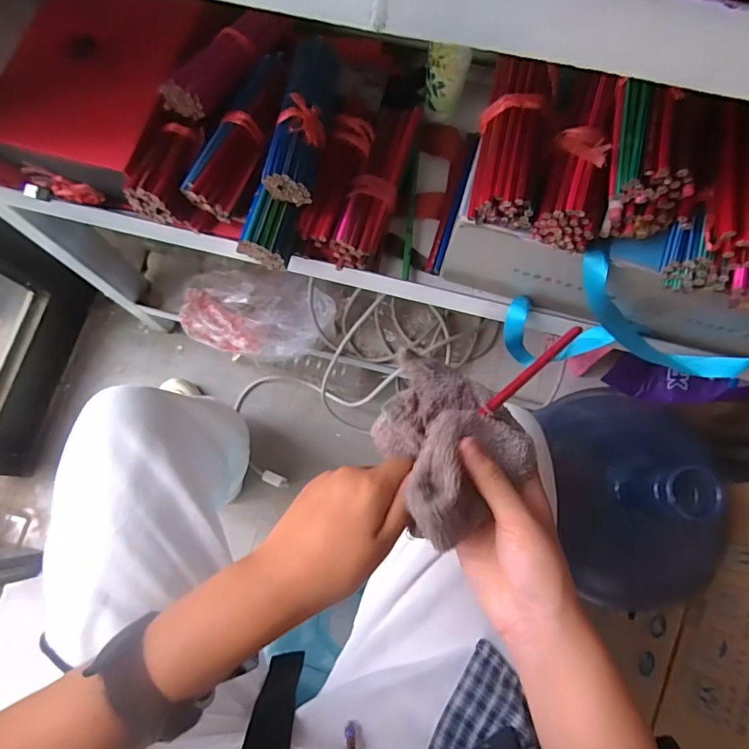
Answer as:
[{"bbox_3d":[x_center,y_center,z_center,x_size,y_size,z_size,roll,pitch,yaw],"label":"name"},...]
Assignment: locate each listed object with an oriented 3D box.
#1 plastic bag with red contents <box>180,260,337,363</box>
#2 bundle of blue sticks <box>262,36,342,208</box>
[{"bbox_3d":[-0.194,-0.107,0.816,0.251,0.059,0.156,14,77,3],"label":"plastic bag with red contents"},{"bbox_3d":[-0.067,-0.253,0.471,0.044,0.050,0.183,7,76,1],"label":"bundle of blue sticks"}]

